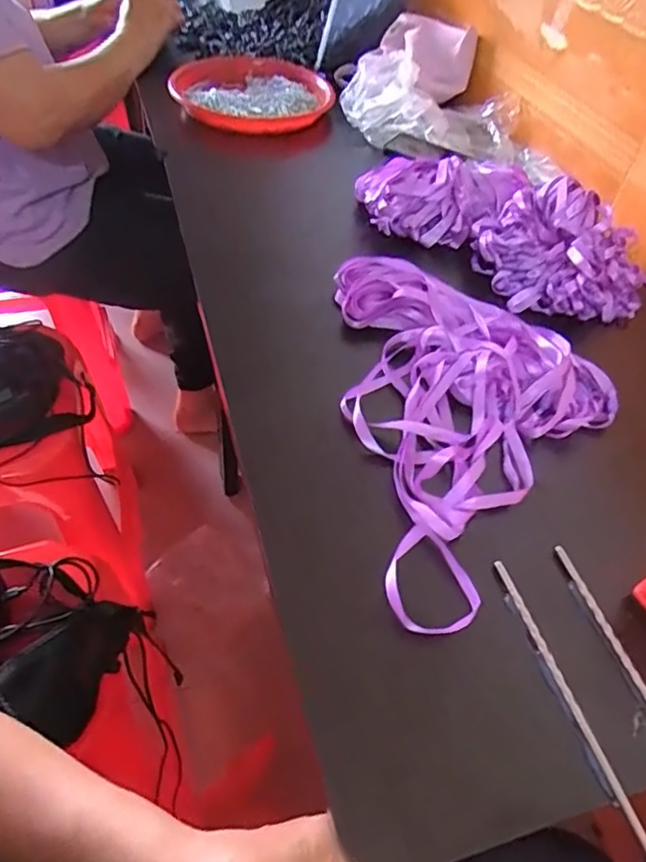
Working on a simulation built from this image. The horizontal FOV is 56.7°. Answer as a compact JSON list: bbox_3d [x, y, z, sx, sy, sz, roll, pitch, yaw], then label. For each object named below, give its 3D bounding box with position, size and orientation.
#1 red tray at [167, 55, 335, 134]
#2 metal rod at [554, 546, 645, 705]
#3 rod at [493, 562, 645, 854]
[{"bbox_3d":[-0.117,-0.515,0.908,0.231,0.034,0.206,-18,52,-21],"label":"red tray"},{"bbox_3d":[0.199,0.166,0.355,0.009,0.007,0.223,-9,50,-14],"label":"metal rod"},{"bbox_3d":[0.153,0.174,0.342,0.008,0.007,0.222,-9,50,-15],"label":"rod"}]

